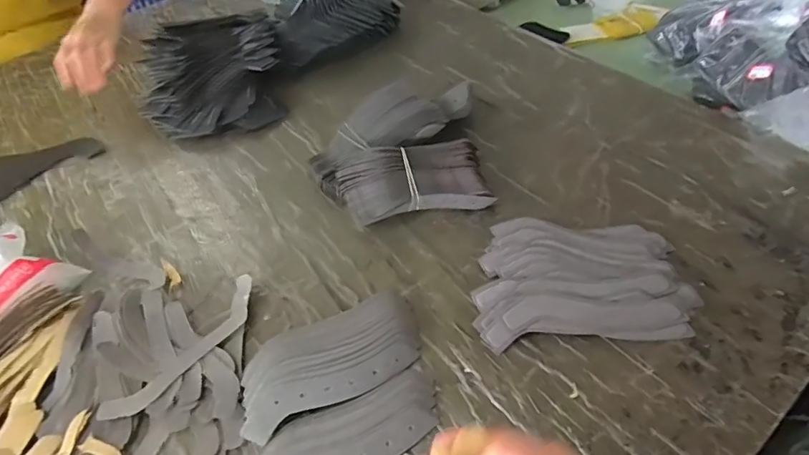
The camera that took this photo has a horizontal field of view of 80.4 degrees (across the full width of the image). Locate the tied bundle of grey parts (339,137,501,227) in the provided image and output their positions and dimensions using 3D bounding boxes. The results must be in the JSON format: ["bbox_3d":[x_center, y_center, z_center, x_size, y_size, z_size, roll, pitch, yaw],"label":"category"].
[{"bbox_3d":[0.009,-0.055,0.569,0.177,0.056,0.095,-12,50,-4],"label":"tied bundle of grey parts"}]

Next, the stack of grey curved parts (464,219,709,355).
[{"bbox_3d":[0.173,0.048,0.487,0.201,0.024,0.143,-4,50,2],"label":"stack of grey curved parts"}]

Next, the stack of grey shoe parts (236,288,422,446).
[{"bbox_3d":[-0.070,0.122,0.457,0.176,0.020,0.086,-23,52,-13],"label":"stack of grey shoe parts"}]

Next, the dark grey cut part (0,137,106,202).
[{"bbox_3d":[-0.563,-0.091,0.715,0.196,0.007,0.099,-36,59,-23],"label":"dark grey cut part"}]

